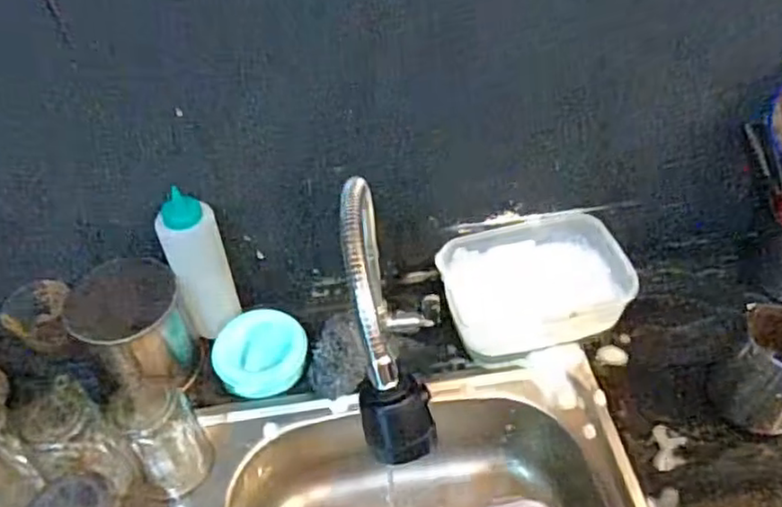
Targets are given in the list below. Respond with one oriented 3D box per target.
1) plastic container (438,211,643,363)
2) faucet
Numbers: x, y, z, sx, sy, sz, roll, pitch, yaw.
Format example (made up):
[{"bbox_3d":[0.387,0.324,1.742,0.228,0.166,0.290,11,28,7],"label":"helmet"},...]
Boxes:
[{"bbox_3d":[0.162,0.038,0.782,0.192,0.070,0.140,-10,48,-6],"label":"plastic container"},{"bbox_3d":[0.003,0.071,0.570,0.062,0.276,0.239,-3,48,1],"label":"faucet"}]

